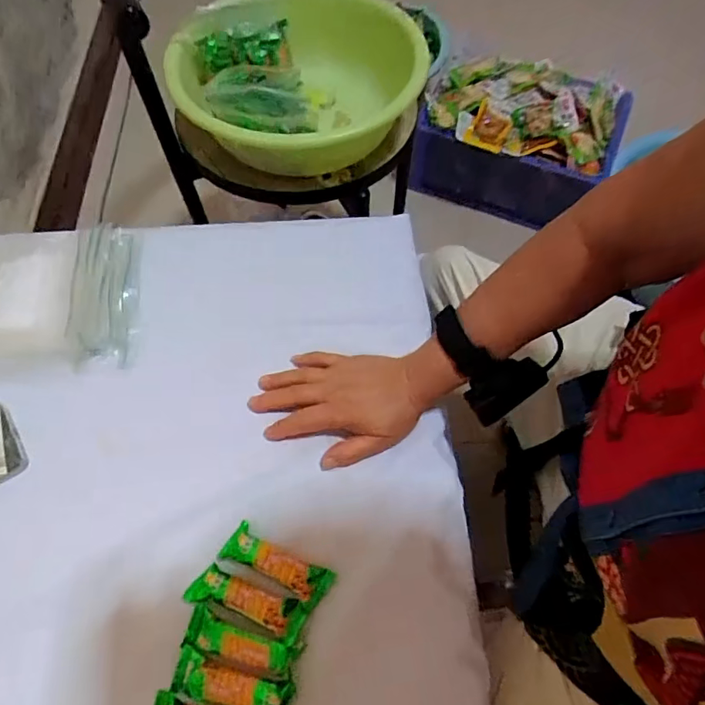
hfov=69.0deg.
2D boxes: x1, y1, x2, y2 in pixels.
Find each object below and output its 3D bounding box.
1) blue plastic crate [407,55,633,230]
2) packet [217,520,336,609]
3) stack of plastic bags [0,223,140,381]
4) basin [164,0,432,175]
[{"bbox_3d":[0.384,-0.500,1.192,0.415,0.218,0.305,23,63,11],"label":"blue plastic crate"},{"bbox_3d":[-0.062,0.173,0.420,0.091,0.018,0.031,26,64,12],"label":"packet"},{"bbox_3d":[-0.328,-0.056,0.539,0.198,0.036,0.173,-5,61,-4],"label":"stack of plastic bags"},{"bbox_3d":[-0.078,-0.392,0.732,0.334,0.117,0.354,1,61,-1],"label":"basin"}]

